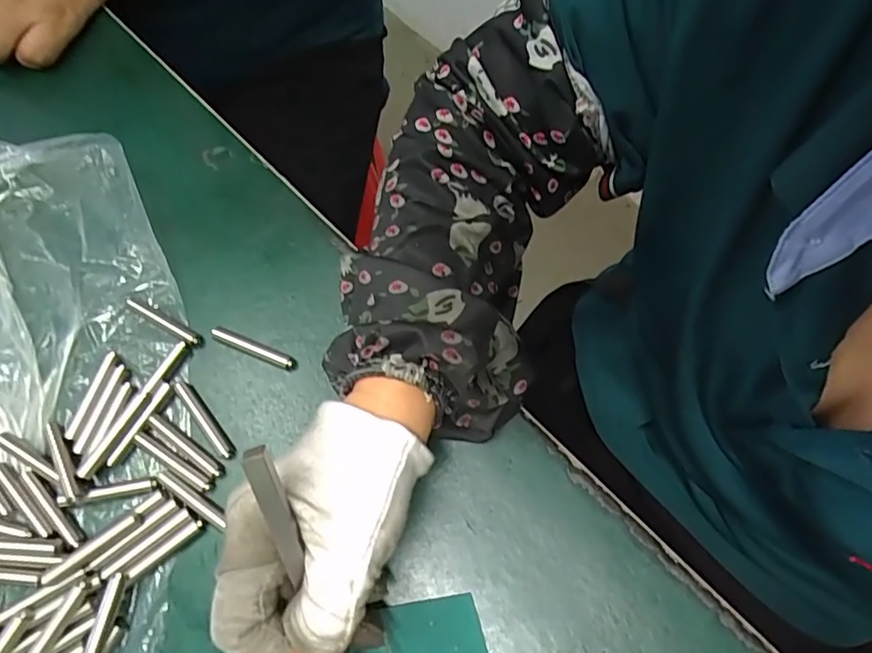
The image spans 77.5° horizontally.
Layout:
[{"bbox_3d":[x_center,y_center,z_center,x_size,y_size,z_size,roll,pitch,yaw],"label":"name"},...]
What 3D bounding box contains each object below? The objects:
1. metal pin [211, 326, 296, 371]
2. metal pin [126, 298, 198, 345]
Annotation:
[{"bbox_3d":[-0.100,0.012,0.297,0.049,0.008,0.007,22,75,10],"label":"metal pin"},{"bbox_3d":[-0.153,-0.003,0.304,0.048,0.005,0.005,29,76,12],"label":"metal pin"}]

